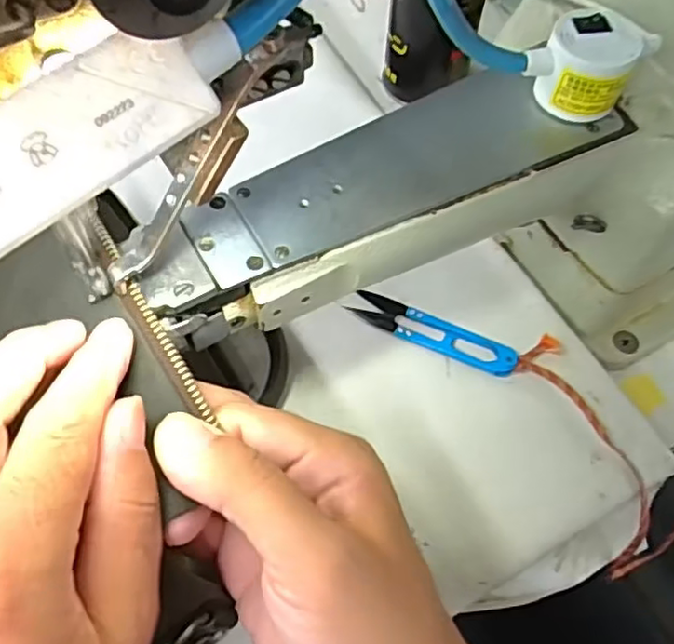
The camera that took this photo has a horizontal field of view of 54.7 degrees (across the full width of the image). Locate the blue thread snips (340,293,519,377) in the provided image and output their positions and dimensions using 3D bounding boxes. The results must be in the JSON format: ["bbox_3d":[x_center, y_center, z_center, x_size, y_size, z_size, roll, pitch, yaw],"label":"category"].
[{"bbox_3d":[0.056,0.004,0.377,0.099,0.008,0.021,24,63,14],"label":"blue thread snips"}]

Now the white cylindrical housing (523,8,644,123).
[{"bbox_3d":[0.103,-0.109,0.277,0.040,0.034,0.035,23,63,13],"label":"white cylindrical housing"}]

